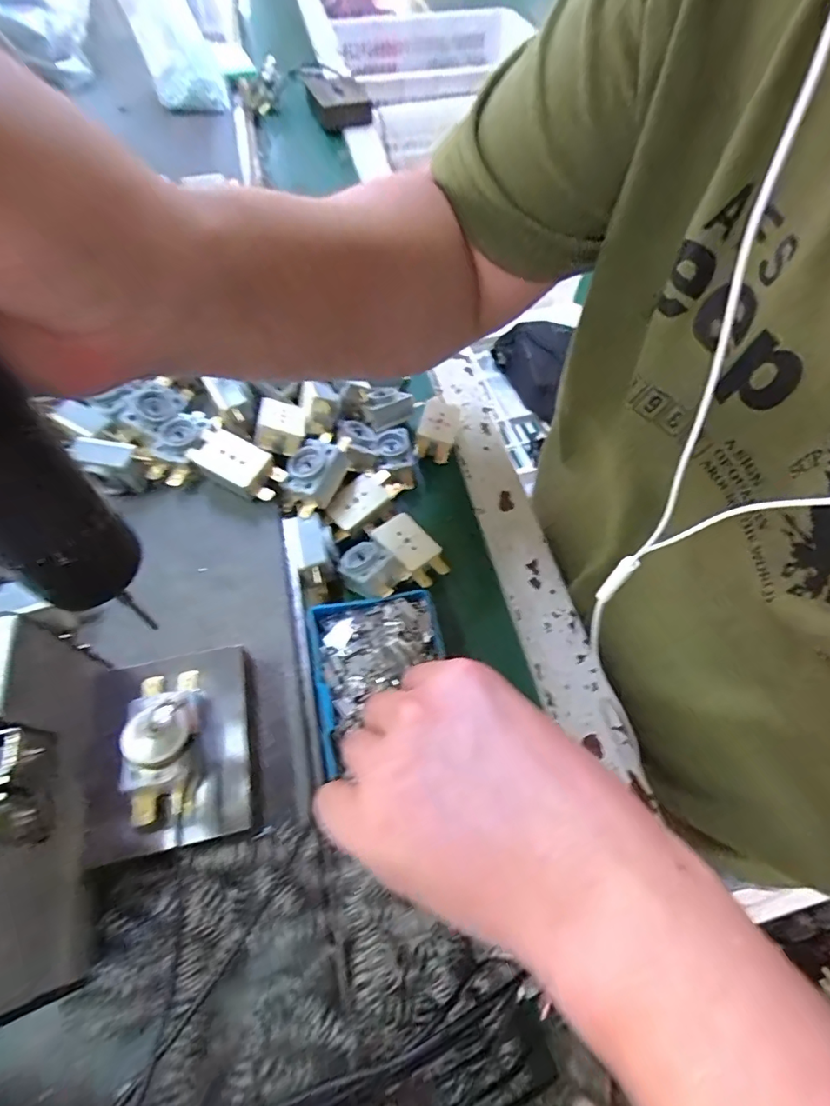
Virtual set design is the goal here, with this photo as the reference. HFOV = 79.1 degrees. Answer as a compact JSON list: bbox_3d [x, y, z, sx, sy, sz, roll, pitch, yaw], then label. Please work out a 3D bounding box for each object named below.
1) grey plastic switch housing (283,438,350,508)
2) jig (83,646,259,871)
[{"bbox_3d":[-0.062,-0.049,0.319,0.028,0.026,0.037,29,63,15],"label":"grey plastic switch housing"},{"bbox_3d":[-0.105,0.084,0.222,0.069,0.040,0.081,-10,60,-7],"label":"jig"}]

